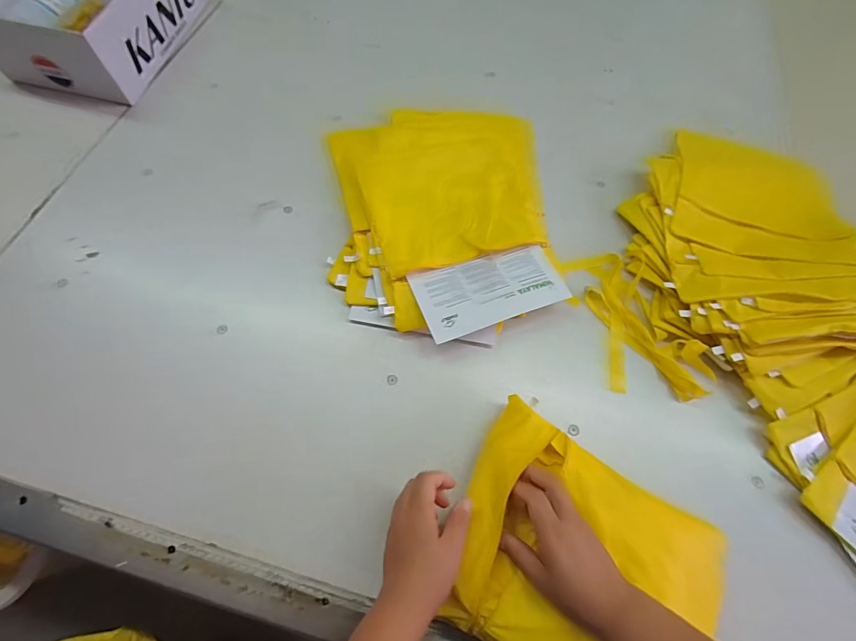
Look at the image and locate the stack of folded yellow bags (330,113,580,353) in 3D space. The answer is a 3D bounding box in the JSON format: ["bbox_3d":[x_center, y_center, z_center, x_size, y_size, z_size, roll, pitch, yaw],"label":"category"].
[{"bbox_3d":[0.027,-0.178,0.633,0.355,0.044,0.457,-4,64,-5],"label":"stack of folded yellow bags"}]

